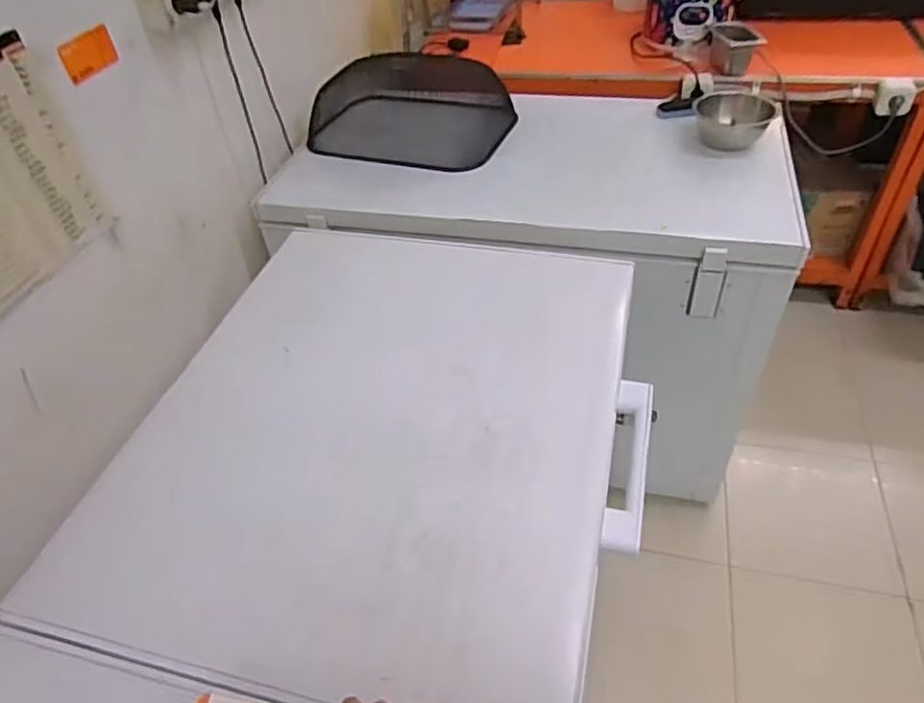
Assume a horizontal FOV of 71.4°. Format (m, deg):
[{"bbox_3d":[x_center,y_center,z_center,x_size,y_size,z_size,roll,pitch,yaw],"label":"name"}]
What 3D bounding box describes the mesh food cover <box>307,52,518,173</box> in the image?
[{"bbox_3d":[-0.115,-0.612,1.608,0.453,0.141,0.342,15,48,21],"label":"mesh food cover"}]

